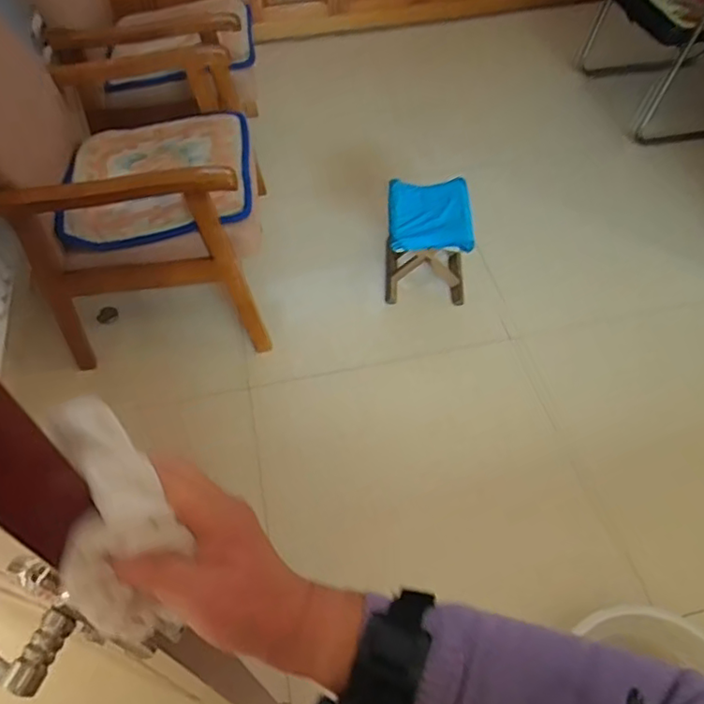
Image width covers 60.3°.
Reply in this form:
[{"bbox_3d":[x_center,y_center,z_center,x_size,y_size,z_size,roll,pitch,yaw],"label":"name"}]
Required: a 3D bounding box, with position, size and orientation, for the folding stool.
[{"bbox_3d":[0.220,-0.327,1.798,0.243,0.304,0.282,-1,53,1],"label":"folding stool"}]

